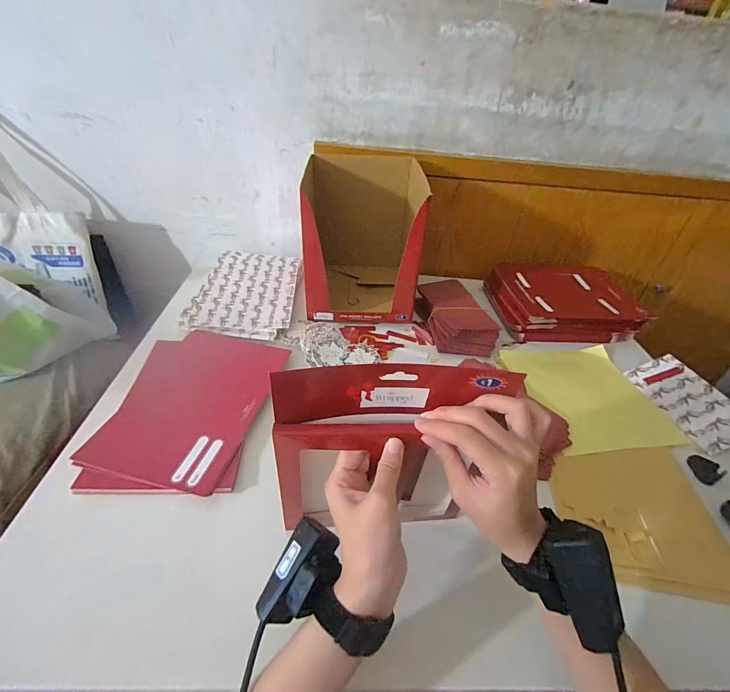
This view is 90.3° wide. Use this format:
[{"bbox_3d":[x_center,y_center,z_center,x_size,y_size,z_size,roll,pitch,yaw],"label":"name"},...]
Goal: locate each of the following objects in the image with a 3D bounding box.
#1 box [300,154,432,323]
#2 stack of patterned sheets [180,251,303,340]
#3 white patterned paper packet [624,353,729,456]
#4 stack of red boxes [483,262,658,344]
[{"bbox_3d":[-0.005,-0.206,0.705,0.212,0.247,0.232,2,38,-6],"label":"box"},{"bbox_3d":[-0.231,-0.114,0.735,0.182,0.024,0.274,3,38,-5],"label":"stack of patterned sheets"},{"bbox_3d":[0.523,0.086,0.591,0.085,0.008,0.176,-27,41,8],"label":"white patterned paper packet"},{"bbox_3d":[0.409,-0.092,0.768,0.252,0.073,0.196,1,38,-6],"label":"stack of red boxes"}]

